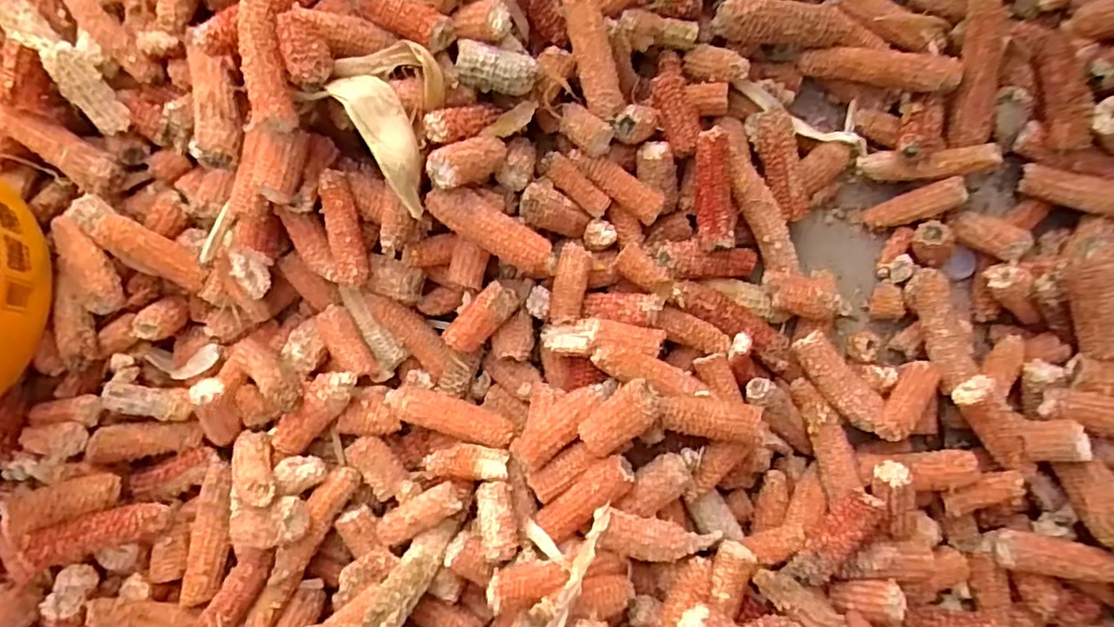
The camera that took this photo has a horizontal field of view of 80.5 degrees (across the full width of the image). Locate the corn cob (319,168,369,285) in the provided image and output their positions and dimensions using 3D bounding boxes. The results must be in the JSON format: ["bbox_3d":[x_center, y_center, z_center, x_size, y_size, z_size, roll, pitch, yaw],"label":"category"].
[{"bbox_3d":[-0.169,-0.067,0.520,0.026,0.021,0.089,-8,103,1],"label":"corn cob"}]

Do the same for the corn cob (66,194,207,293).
[{"bbox_3d":[-0.358,-0.059,0.561,0.119,0.032,0.034,33,83,-13],"label":"corn cob"}]

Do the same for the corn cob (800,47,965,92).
[{"bbox_3d":[0.273,-0.210,0.560,0.123,0.022,0.028,17,81,27],"label":"corn cob"}]

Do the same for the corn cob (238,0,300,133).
[{"bbox_3d":[-0.206,-0.177,0.463,0.027,0.022,0.095,-8,96,1],"label":"corn cob"}]

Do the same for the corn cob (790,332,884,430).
[{"bbox_3d":[0.227,0.053,0.531,0.030,0.022,0.085,-41,81,-5],"label":"corn cob"}]

